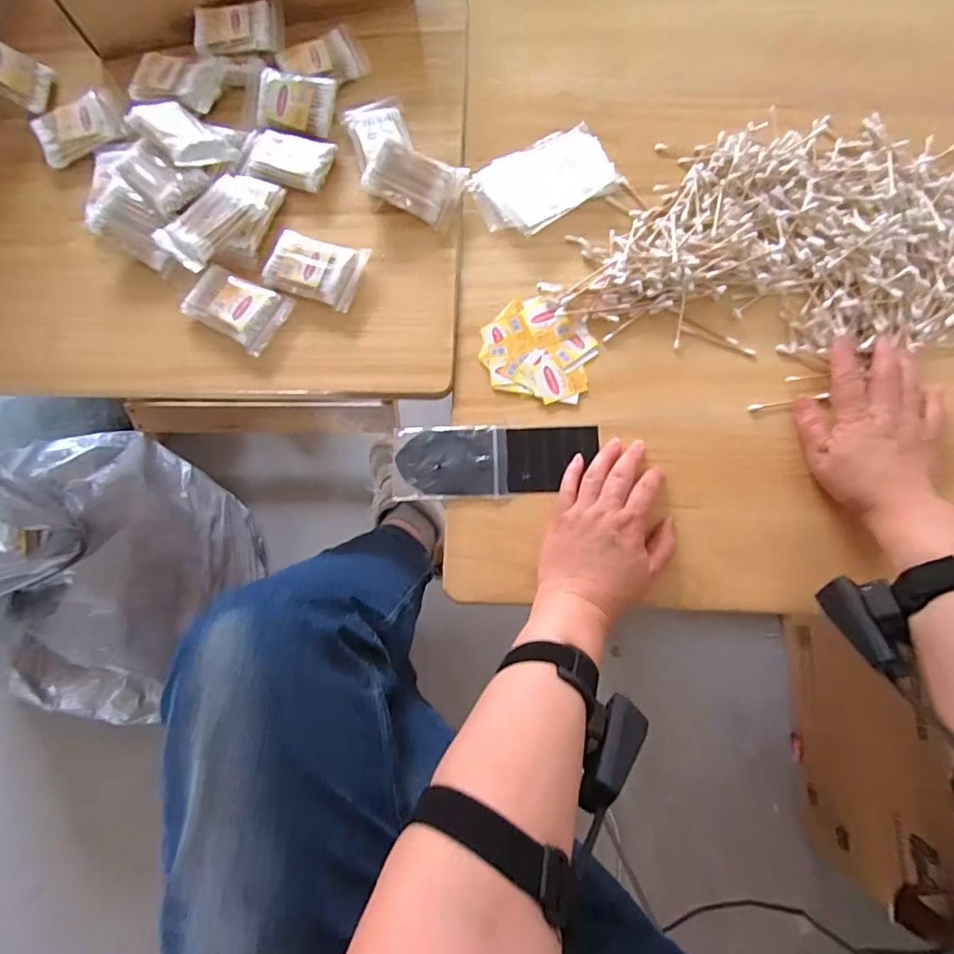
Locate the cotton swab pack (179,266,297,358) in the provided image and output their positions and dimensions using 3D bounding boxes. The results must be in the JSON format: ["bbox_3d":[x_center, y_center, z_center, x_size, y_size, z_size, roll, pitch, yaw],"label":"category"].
[{"bbox_3d":[-0.224,-0.160,0.484,0.087,0.016,0.060,31,80,7],"label":"cotton swab pack"}]

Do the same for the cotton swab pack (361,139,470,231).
[{"bbox_3d":[-0.060,-0.286,0.499,0.092,0.020,0.061,22,86,-12],"label":"cotton swab pack"}]

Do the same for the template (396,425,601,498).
[{"bbox_3d":[0.020,-0.015,0.465,0.174,0.009,0.061,-3,74,-2],"label":"template"}]

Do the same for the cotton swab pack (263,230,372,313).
[{"bbox_3d":[-0.153,-0.198,0.493,0.086,0.015,0.063,20,79,5],"label":"cotton swab pack"}]

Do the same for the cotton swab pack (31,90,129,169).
[{"bbox_3d":[-0.411,-0.361,0.537,0.084,0.018,0.056,-29,79,-5],"label":"cotton swab pack"}]

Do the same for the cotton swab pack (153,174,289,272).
[{"bbox_3d":[-0.243,-0.248,0.499,0.064,0.030,0.118,41,82,9],"label":"cotton swab pack"}]

